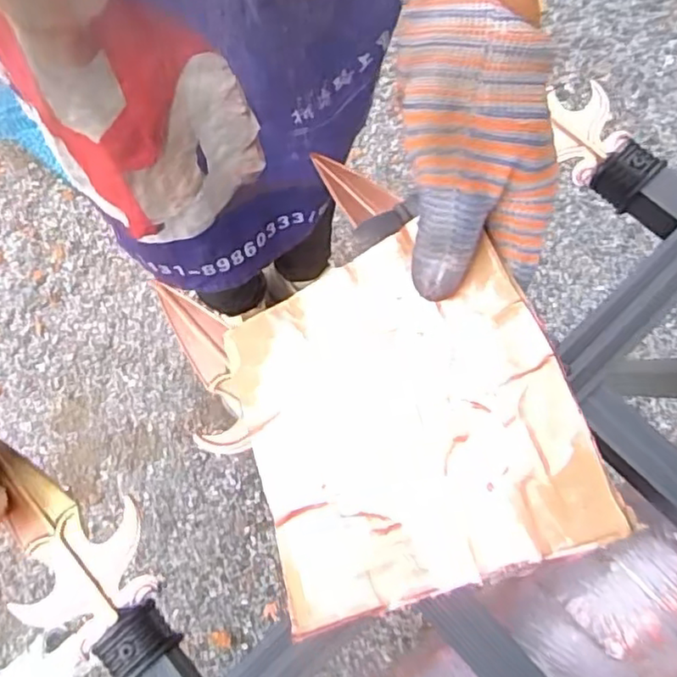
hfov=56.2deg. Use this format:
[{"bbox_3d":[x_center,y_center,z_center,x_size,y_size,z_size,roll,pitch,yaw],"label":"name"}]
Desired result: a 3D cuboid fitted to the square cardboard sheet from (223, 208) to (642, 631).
[{"bbox_3d":[0.024,0.036,0.292,0.151,0.014,0.153,-27,70,23],"label":"square cardboard sheet"}]

